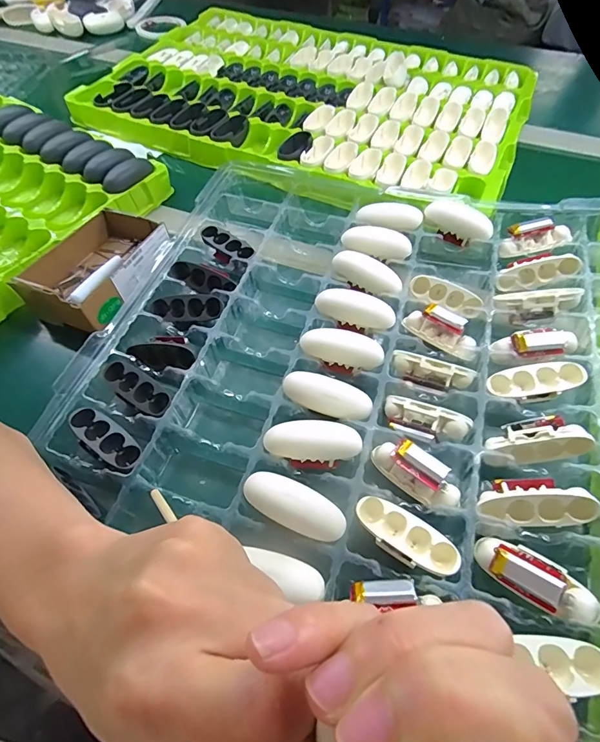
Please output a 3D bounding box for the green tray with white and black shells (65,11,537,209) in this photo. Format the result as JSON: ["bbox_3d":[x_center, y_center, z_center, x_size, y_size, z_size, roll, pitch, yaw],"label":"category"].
[{"bbox_3d":[0.016,-0.401,0.596,0.582,0.046,0.424,22,59,13],"label":"green tray with white and black shells"}]

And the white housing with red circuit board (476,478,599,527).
[{"bbox_3d":[0.145,0.080,0.250,0.063,0.019,0.027,-4,54,20],"label":"white housing with red circuit board"}]

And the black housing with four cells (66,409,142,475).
[{"bbox_3d":[-0.137,0.048,0.282,0.065,0.005,0.025,30,60,17],"label":"black housing with four cells"}]

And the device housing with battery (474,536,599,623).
[{"bbox_3d":[0.130,0.115,0.225,0.061,0.019,0.025,23,57,33],"label":"device housing with battery"}]

